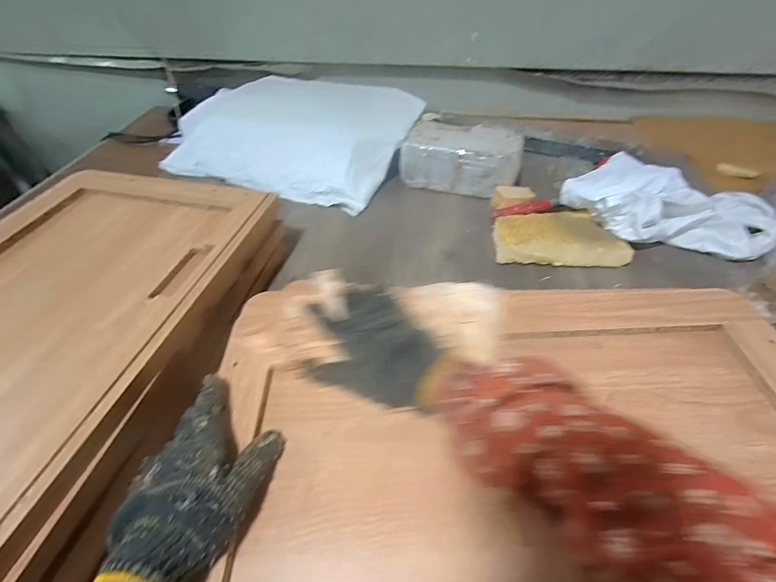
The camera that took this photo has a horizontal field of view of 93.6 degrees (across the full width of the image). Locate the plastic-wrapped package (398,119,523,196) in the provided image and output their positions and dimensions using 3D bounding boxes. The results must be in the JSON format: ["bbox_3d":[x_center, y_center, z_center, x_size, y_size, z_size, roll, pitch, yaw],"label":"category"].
[{"bbox_3d":[0.151,-0.268,0.750,0.233,0.101,0.101,14,51,16],"label":"plastic-wrapped package"}]

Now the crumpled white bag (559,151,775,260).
[{"bbox_3d":[0.484,-0.164,0.643,0.330,0.089,0.197,12,51,14],"label":"crumpled white bag"}]

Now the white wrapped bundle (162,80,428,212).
[{"bbox_3d":[-0.227,-0.360,0.818,0.543,0.147,0.289,11,50,13],"label":"white wrapped bundle"}]

